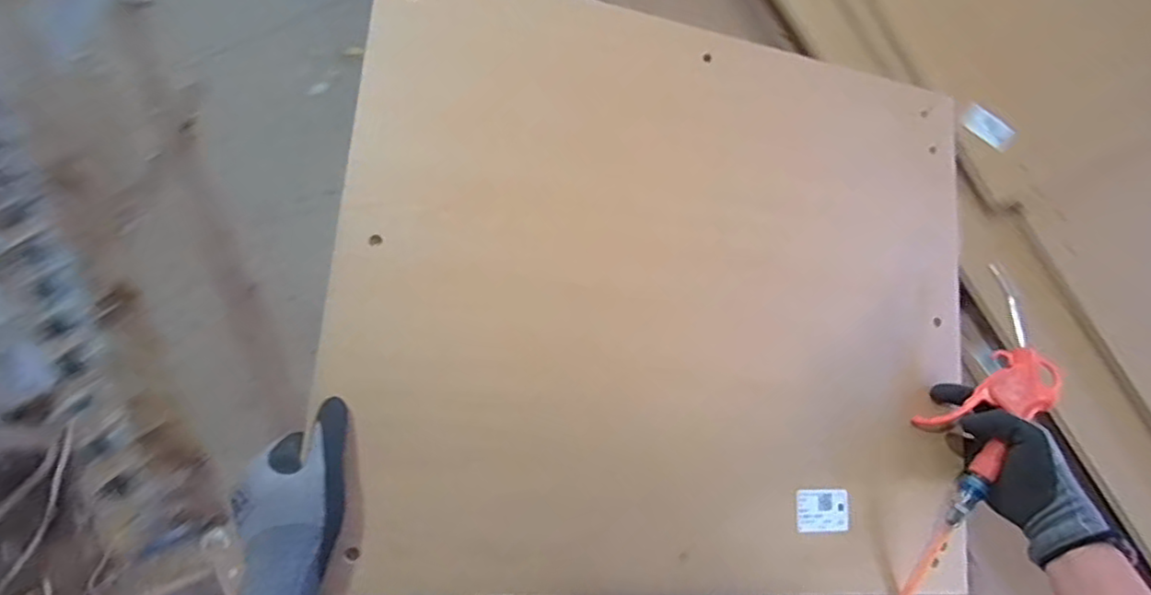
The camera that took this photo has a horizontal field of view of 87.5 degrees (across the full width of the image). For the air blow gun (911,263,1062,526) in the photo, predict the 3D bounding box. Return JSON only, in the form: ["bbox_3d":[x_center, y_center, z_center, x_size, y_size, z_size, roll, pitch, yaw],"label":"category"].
[{"bbox_3d":[0.429,0.103,0.622,0.097,0.025,0.263,27,81,27],"label":"air blow gun"}]

